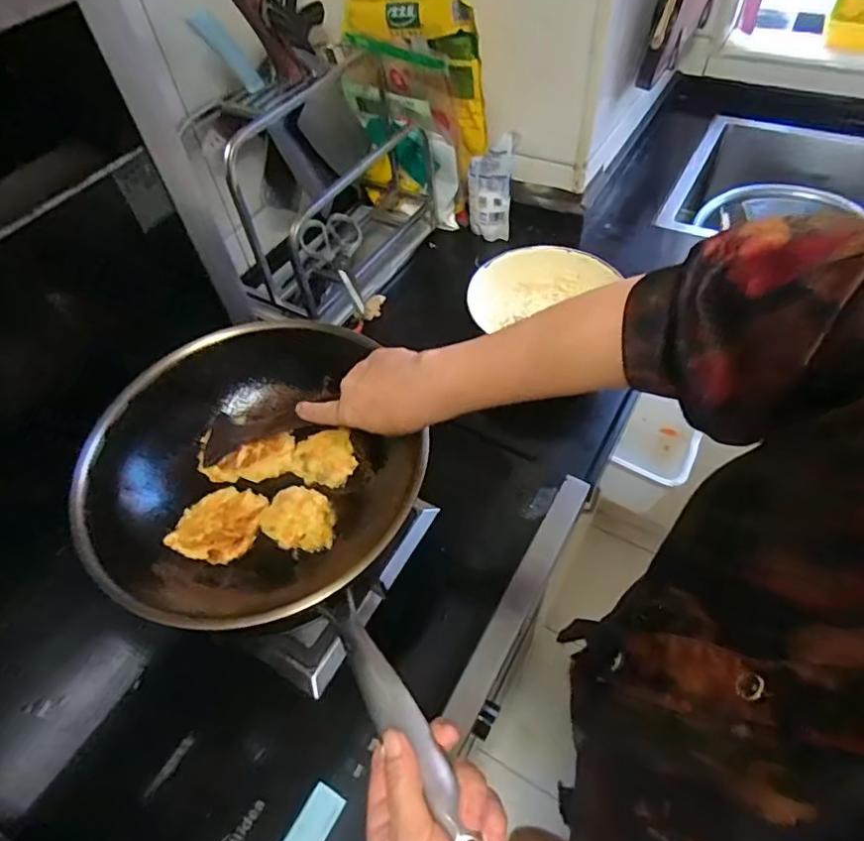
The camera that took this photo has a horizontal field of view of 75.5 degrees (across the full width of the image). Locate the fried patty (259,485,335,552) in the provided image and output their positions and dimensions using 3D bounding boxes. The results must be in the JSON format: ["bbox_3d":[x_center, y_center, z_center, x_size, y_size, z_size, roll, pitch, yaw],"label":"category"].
[{"bbox_3d":[-0.135,0.096,0.562,0.076,0.017,0.063,4,52,8],"label":"fried patty"}]

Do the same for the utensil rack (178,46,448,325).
[{"bbox_3d":[-0.145,-0.338,0.804,0.196,0.271,0.335,28,60,25],"label":"utensil rack"}]

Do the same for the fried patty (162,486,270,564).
[{"bbox_3d":[-0.216,0.103,0.567,0.080,0.010,0.080,9,53,12],"label":"fried patty"}]

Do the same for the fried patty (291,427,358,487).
[{"bbox_3d":[-0.117,0.042,0.603,0.067,0.014,0.064,-11,52,-3],"label":"fried patty"}]

